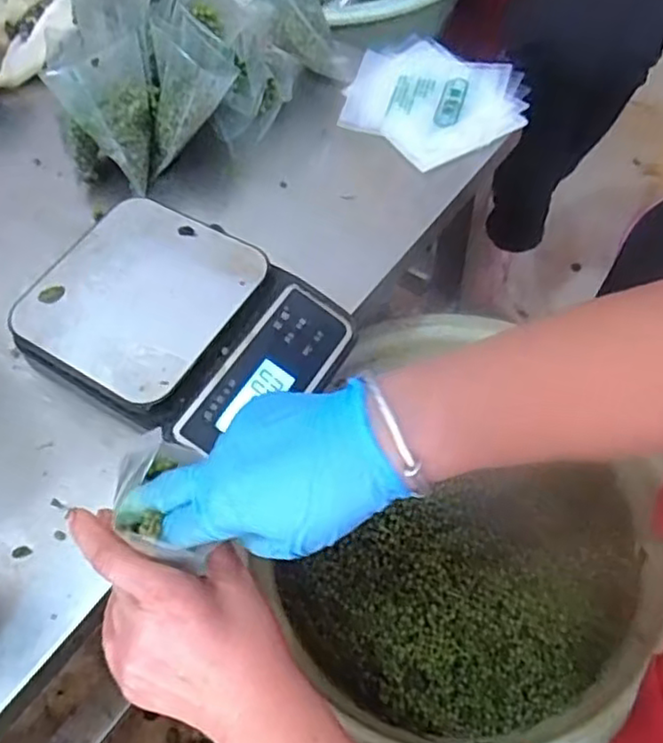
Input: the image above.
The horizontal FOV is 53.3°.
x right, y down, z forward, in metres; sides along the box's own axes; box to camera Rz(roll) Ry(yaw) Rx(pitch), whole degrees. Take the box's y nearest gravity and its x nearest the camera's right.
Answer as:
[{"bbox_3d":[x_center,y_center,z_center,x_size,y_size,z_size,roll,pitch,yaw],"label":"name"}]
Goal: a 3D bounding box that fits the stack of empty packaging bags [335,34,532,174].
[{"bbox_3d":[0.090,-0.245,0.603,0.154,0.025,0.135,31,66,20],"label":"stack of empty packaging bags"}]

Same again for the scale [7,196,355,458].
[{"bbox_3d":[-0.108,-0.030,0.476,0.208,0.062,0.153,26,64,18],"label":"scale"}]

